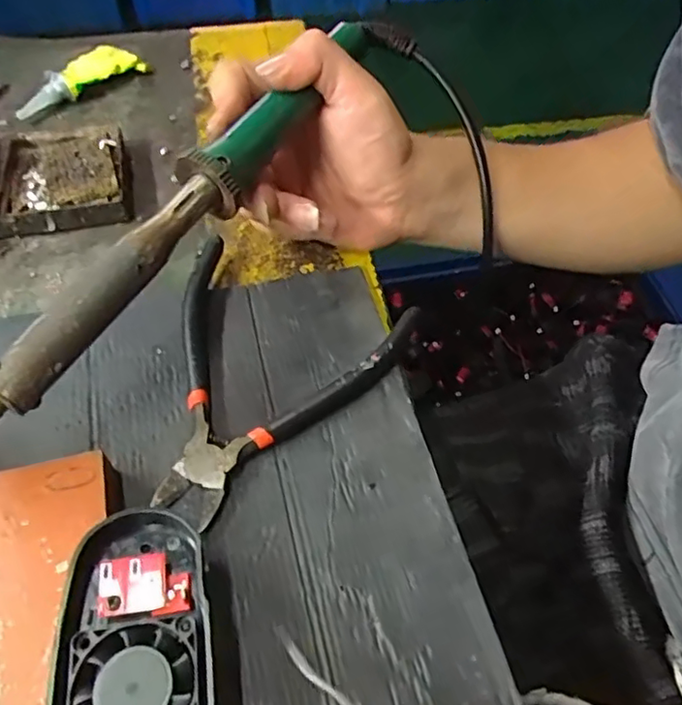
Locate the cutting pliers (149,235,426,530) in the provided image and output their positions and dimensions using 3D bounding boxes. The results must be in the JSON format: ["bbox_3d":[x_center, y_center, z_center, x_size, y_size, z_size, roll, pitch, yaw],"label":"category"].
[{"bbox_3d":[-0.041,0.015,0.288,0.118,0.016,0.135,19,57,11],"label":"cutting pliers"}]

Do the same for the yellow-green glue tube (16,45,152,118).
[{"bbox_3d":[-0.182,-0.190,0.422,0.028,0.021,0.095,36,61,21],"label":"yellow-green glue tube"}]

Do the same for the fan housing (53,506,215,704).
[{"bbox_3d":[-0.066,0.109,0.198,0.046,0.018,0.114,-8,56,-7],"label":"fan housing"}]

